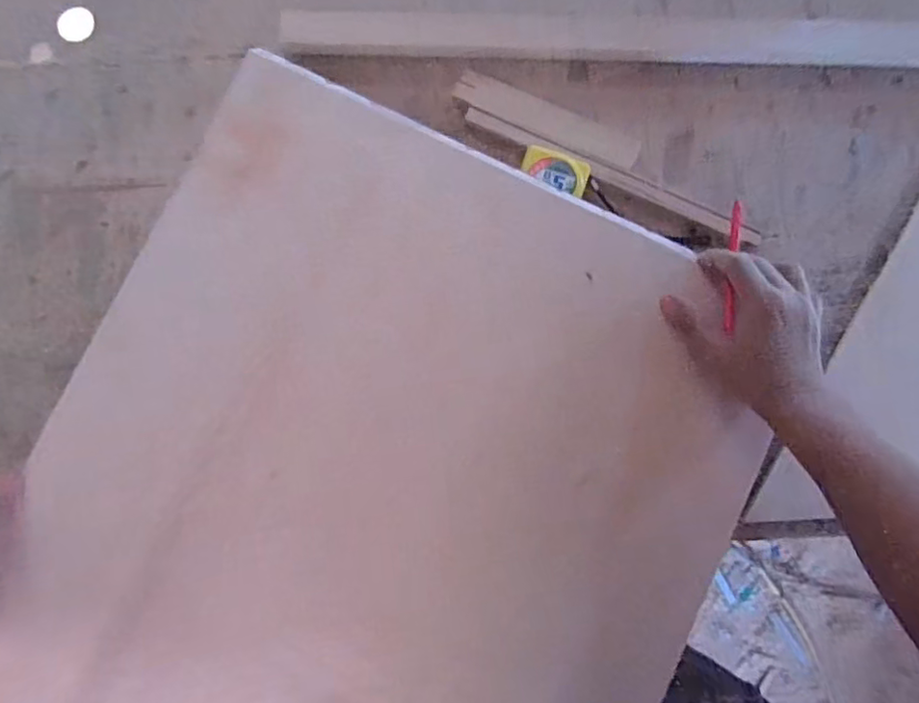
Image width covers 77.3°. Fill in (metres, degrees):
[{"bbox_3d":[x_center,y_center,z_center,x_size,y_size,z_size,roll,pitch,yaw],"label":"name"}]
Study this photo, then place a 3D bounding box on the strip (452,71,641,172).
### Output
[{"bbox_3d":[0.091,-0.241,0.601,0.200,0.017,0.043,24,83,5],"label":"strip"}]

